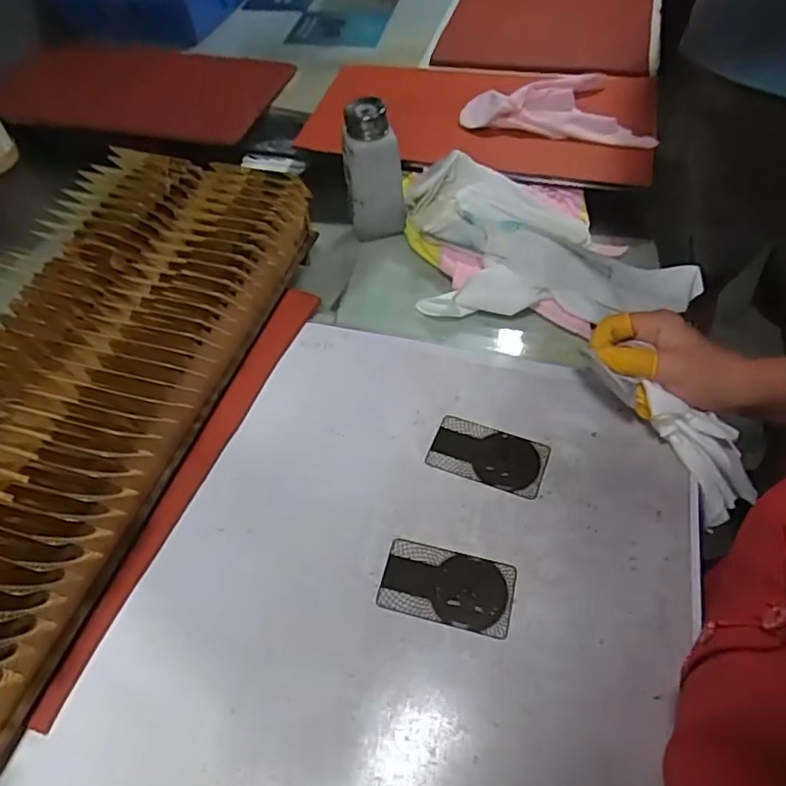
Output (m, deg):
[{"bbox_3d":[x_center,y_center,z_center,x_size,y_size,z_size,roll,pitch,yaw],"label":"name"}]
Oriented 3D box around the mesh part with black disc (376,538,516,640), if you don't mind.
[{"bbox_3d":[0.036,0.127,0.385,0.085,0.004,0.048,11,54,11],"label":"mesh part with black disc"}]

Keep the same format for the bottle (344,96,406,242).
[{"bbox_3d":[-0.018,-0.213,0.569,0.053,0.131,0.039,-9,53,-4],"label":"bottle"}]

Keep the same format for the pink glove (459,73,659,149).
[{"bbox_3d":[0.190,-0.330,0.657,0.202,0.031,0.106,13,55,13],"label":"pink glove"}]

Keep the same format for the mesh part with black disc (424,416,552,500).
[{"bbox_3d":[0.072,0.047,0.444,0.085,0.004,0.048,17,56,15],"label":"mesh part with black disc"}]

